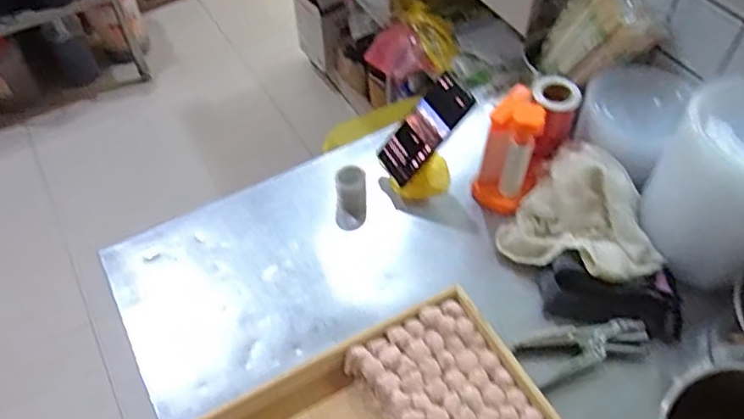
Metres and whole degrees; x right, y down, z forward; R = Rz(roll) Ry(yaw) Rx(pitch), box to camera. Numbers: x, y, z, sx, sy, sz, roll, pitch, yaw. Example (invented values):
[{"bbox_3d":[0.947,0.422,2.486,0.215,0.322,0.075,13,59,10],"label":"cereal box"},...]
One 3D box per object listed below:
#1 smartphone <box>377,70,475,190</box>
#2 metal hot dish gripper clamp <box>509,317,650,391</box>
[{"bbox_3d":[0.072,-0.109,0.842,0.066,0.160,0.016,50,26,23],"label":"smartphone"},{"bbox_3d":[0.251,0.164,0.722,0.155,0.035,0.052,-15,53,-10],"label":"metal hot dish gripper clamp"}]

